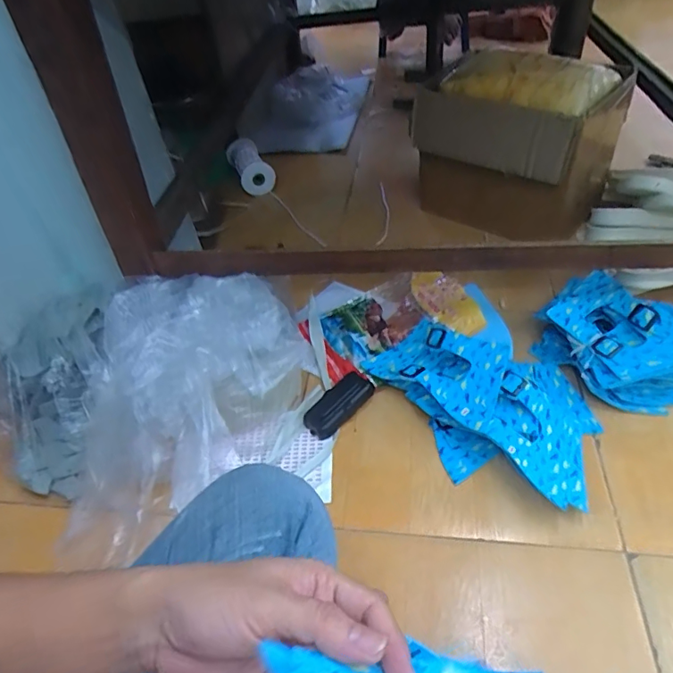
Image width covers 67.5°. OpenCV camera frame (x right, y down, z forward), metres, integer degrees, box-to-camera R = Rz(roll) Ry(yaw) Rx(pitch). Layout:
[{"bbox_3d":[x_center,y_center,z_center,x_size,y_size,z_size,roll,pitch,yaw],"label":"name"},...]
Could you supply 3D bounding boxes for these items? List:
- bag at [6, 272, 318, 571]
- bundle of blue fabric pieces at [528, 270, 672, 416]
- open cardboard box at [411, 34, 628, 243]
[{"bbox_3d":[-0.262,0.053,0.709,0.394,0.152,0.316,-36,52,-26],"label":"bag"},{"bbox_3d":[0.389,0.003,0.713,0.144,0.113,0.229,-30,49,-21],"label":"bundle of blue fabric pieces"},{"bbox_3d":[0.327,-0.362,0.965,0.314,0.270,0.206,30,55,31],"label":"open cardboard box"}]

